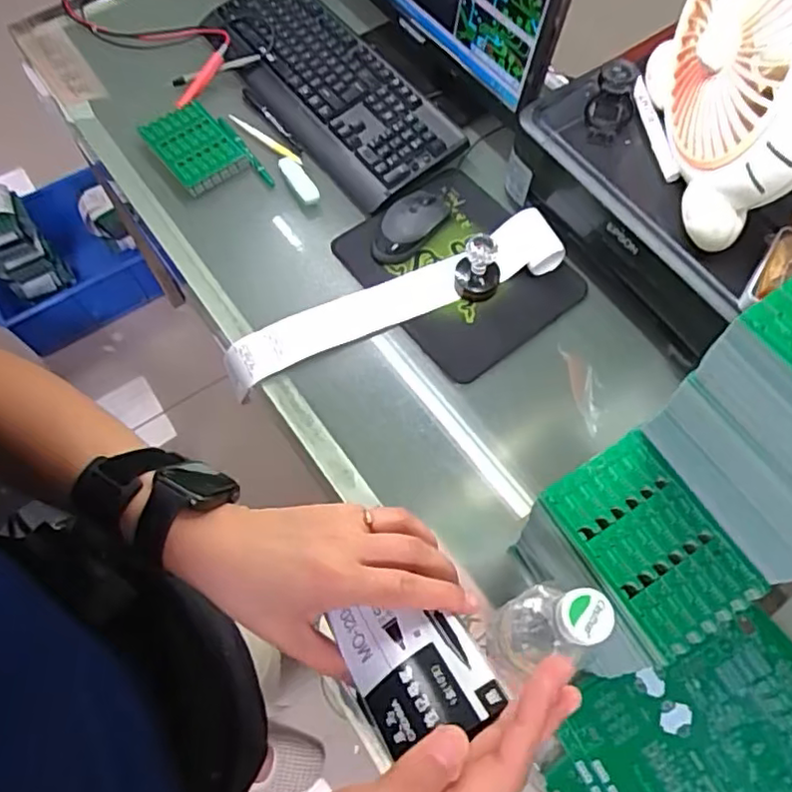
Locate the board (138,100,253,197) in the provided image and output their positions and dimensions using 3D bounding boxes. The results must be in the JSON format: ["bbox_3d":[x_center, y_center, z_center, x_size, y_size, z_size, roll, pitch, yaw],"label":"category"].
[{"bbox_3d":[-0.261,-0.321,0.819,0.086,0.029,0.126,-36,70,-15],"label":"board"}]

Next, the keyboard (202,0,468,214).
[{"bbox_3d":[-0.100,-0.427,0.847,0.146,0.032,0.433,-35,70,-14],"label":"keyboard"}]

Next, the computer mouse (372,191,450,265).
[{"bbox_3d":[0.022,-0.210,0.756,0.055,0.031,0.118,40,72,17],"label":"computer mouse"}]

